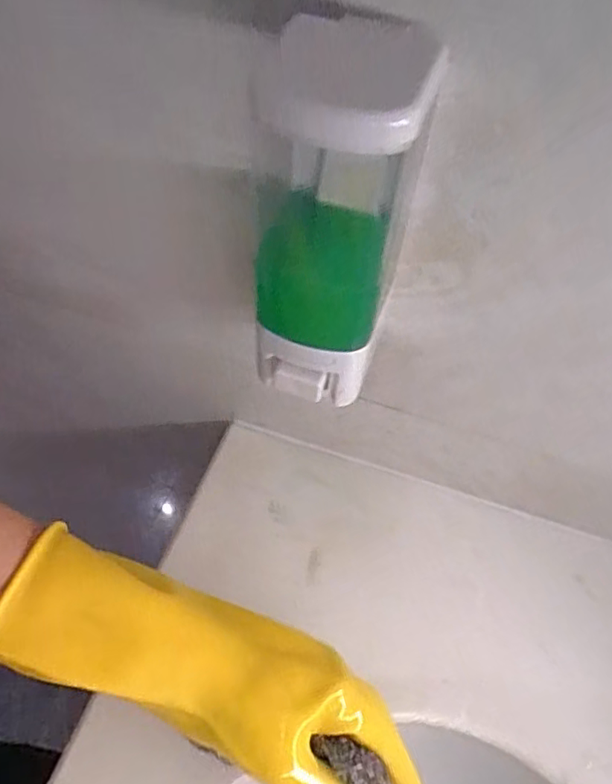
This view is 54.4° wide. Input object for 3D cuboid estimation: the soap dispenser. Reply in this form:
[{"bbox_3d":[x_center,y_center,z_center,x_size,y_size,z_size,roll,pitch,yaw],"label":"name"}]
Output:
[{"bbox_3d":[0.017,-0.083,0.311,0.084,0.174,0.101,17,56,8],"label":"soap dispenser"}]

